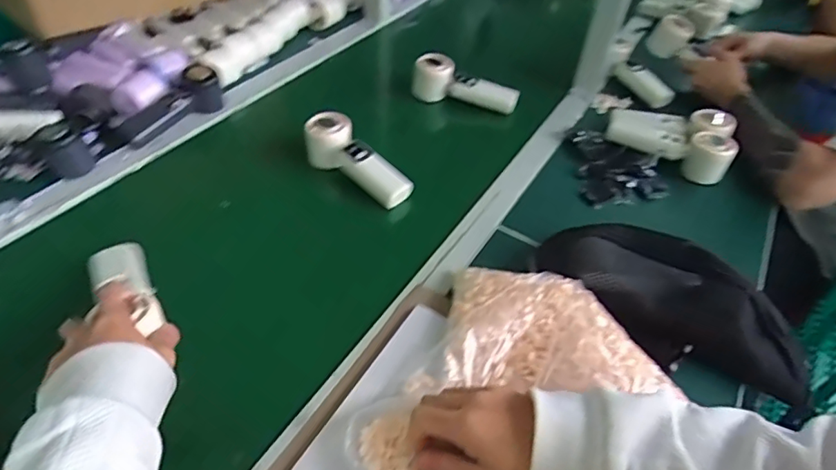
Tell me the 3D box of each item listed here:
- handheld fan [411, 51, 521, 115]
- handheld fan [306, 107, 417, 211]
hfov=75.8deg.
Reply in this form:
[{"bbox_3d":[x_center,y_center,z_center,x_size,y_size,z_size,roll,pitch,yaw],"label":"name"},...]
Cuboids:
[{"bbox_3d":[0.078,-0.248,0.870,0.169,0.063,0.051,9,45,3],"label":"handheld fan"},{"bbox_3d":[-0.081,-0.097,0.707,0.160,0.065,0.055,36,52,27],"label":"handheld fan"}]

